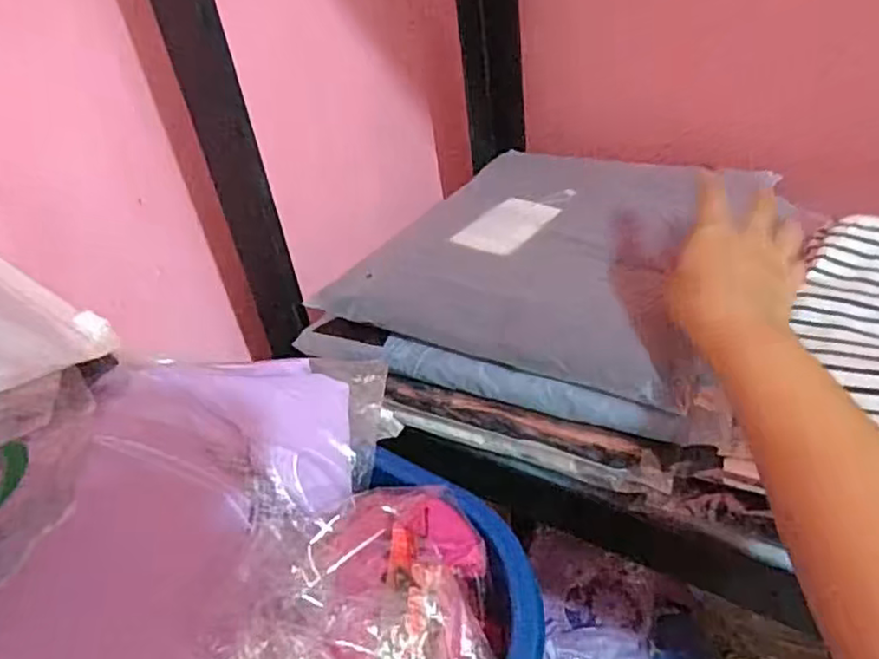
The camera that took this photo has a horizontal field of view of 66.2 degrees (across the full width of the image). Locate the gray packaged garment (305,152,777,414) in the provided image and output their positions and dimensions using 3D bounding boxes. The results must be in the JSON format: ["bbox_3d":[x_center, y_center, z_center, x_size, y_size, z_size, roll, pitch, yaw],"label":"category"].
[{"bbox_3d":[0.104,-0.072,0.555,0.272,0.016,0.291,17,45,28],"label":"gray packaged garment"}]

